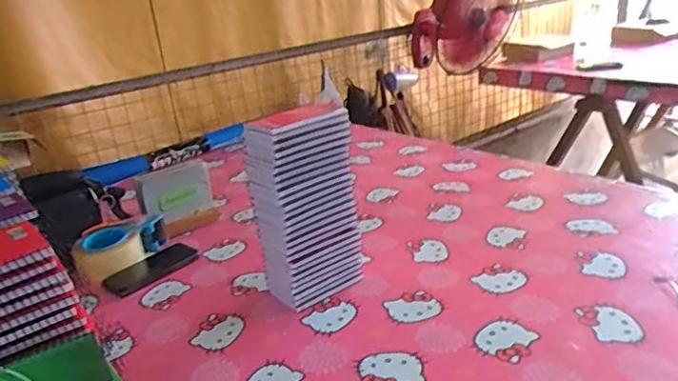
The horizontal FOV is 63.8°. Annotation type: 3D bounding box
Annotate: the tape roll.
[{"bbox_3d":[-0.435,0.111,1.033,0.118,0.060,0.122,-13,24,-17],"label":"tape roll"}]

